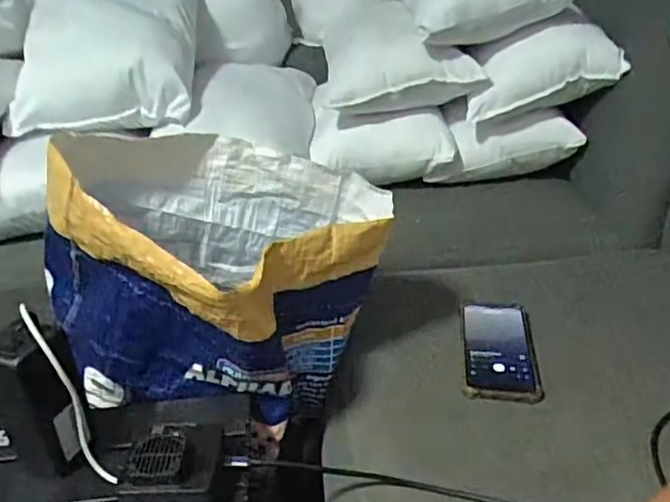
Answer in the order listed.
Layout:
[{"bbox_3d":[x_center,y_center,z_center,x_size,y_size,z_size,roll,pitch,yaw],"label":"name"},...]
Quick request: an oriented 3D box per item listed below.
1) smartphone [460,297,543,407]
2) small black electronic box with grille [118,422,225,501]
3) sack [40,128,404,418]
[{"bbox_3d":[0.187,0.110,0.729,0.081,0.015,0.165,4,30,7],"label":"smartphone"},{"bbox_3d":[-0.131,0.177,0.527,0.083,0.046,0.074,-3,31,0],"label":"small black electronic box with grille"},{"bbox_3d":[-0.120,0.024,0.674,0.316,0.242,0.265,9,33,18],"label":"sack"}]

